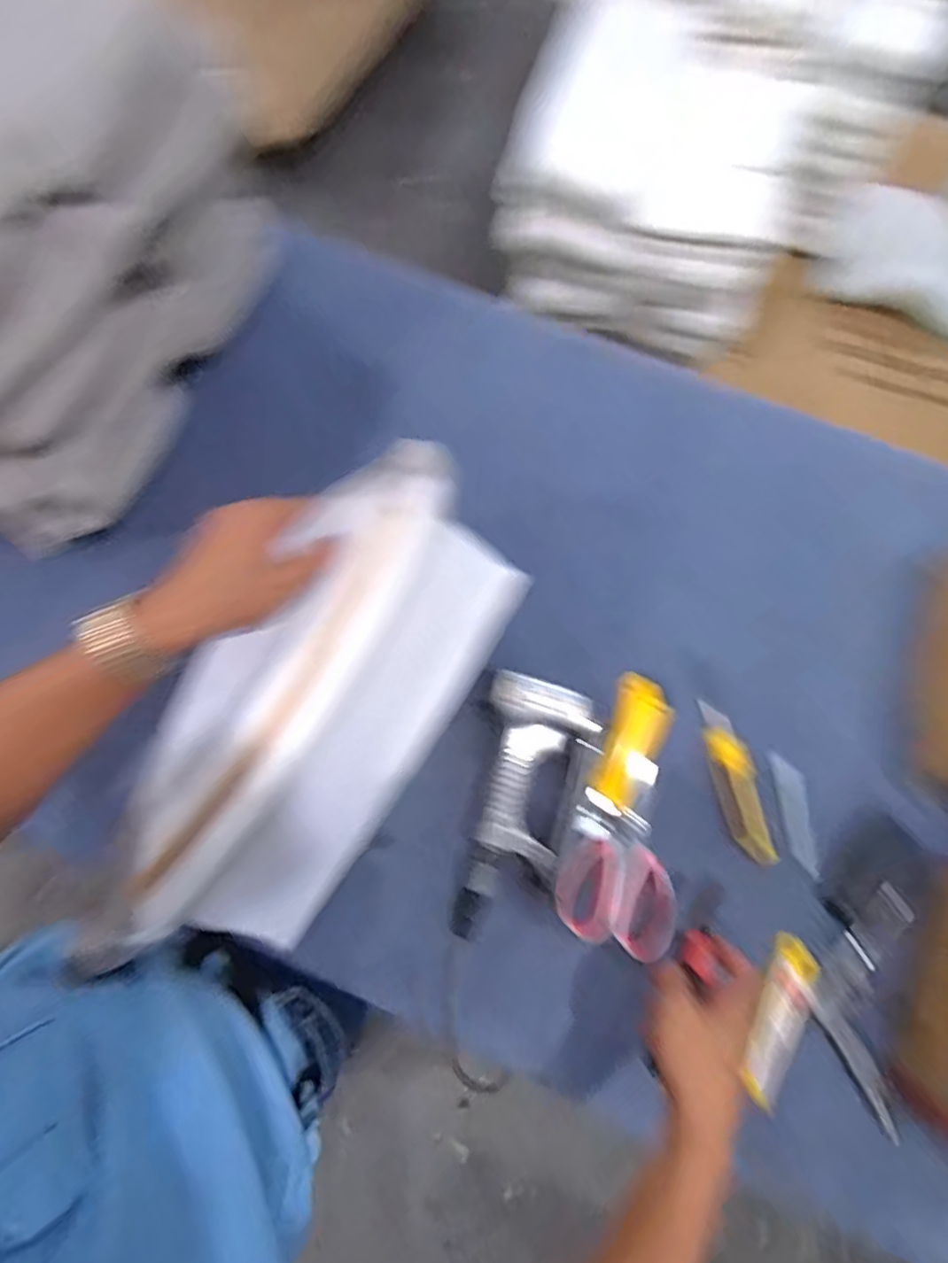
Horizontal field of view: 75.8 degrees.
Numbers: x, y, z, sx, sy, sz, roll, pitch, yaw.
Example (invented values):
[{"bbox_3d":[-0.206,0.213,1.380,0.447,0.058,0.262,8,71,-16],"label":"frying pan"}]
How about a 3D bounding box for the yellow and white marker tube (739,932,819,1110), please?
[{"bbox_3d":[0.283,0.358,0.562,0.037,0.019,0.140,24,75,5],"label":"yellow and white marker tube"}]

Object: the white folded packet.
[{"bbox_3d":[-0.105,0.060,0.448,0.182,0.034,0.382,36,86,-28],"label":"white folded packet"}]

